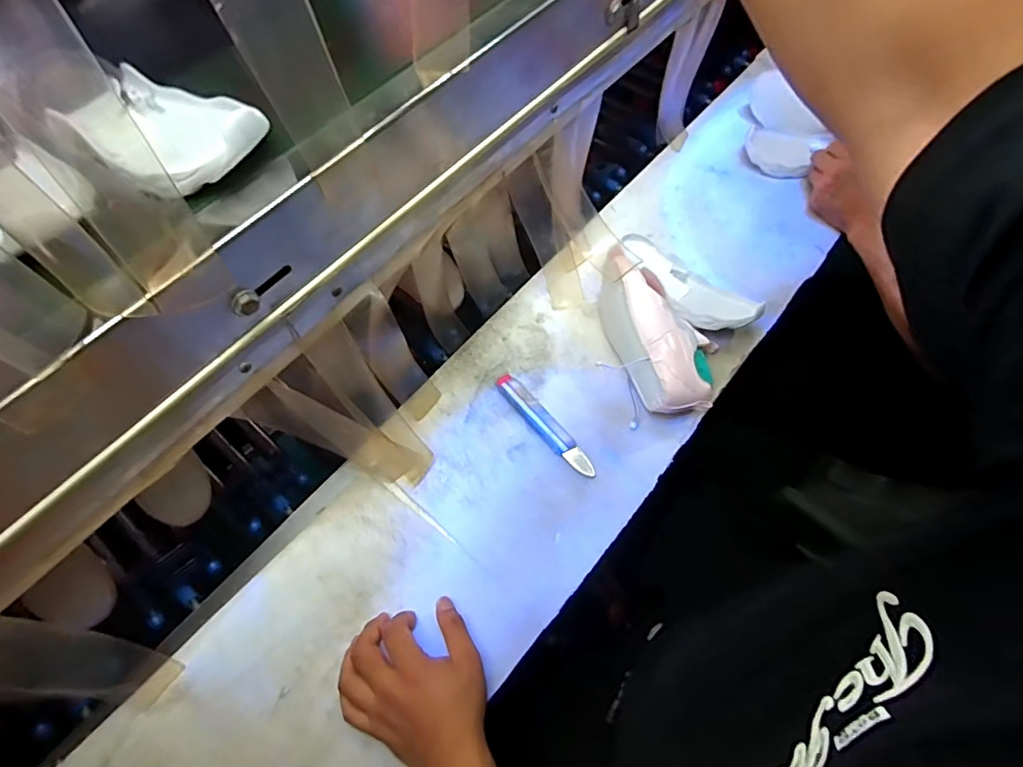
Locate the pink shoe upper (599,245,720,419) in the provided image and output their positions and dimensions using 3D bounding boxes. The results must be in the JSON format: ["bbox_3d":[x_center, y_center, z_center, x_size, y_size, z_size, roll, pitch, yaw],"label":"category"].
[{"bbox_3d":[0.182,-0.065,0.623,0.103,0.076,0.209,-18,65,-6],"label":"pink shoe upper"}]

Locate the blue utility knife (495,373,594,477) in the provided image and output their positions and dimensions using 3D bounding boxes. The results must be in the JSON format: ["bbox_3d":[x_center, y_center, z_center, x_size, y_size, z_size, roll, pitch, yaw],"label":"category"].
[{"bbox_3d":[0.040,0.048,0.610,0.029,0.015,0.162,-37,68,-14],"label":"blue utility knife"}]

